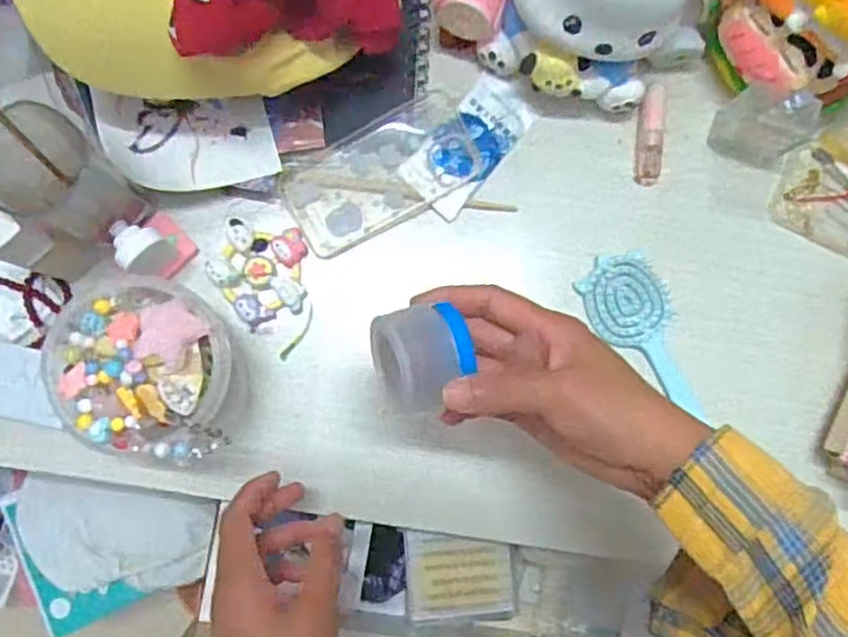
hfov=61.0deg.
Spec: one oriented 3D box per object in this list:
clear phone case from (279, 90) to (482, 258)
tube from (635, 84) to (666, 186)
[{"bbox_3d":[-0.033,-0.114,0.564,0.150,0.009,0.077,-29,94,1],"label":"clear phone case"},{"bbox_3d":[0.182,-0.146,0.577,0.020,0.013,0.078,6,85,-3],"label":"tube"}]

